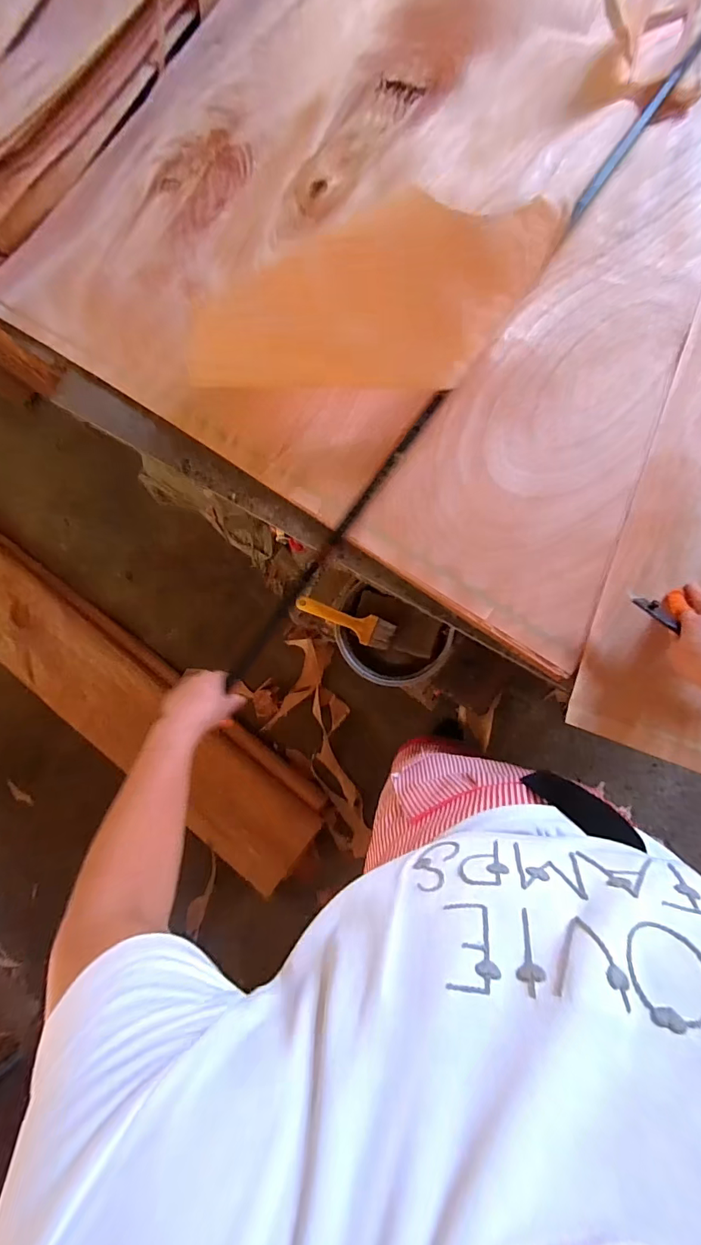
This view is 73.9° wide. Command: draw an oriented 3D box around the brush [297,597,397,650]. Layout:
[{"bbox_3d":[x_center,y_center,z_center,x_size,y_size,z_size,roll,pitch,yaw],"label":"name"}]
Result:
[{"bbox_3d":[-0.008,-0.003,0.738,0.157,0.025,0.046,21,84,8],"label":"brush"}]

